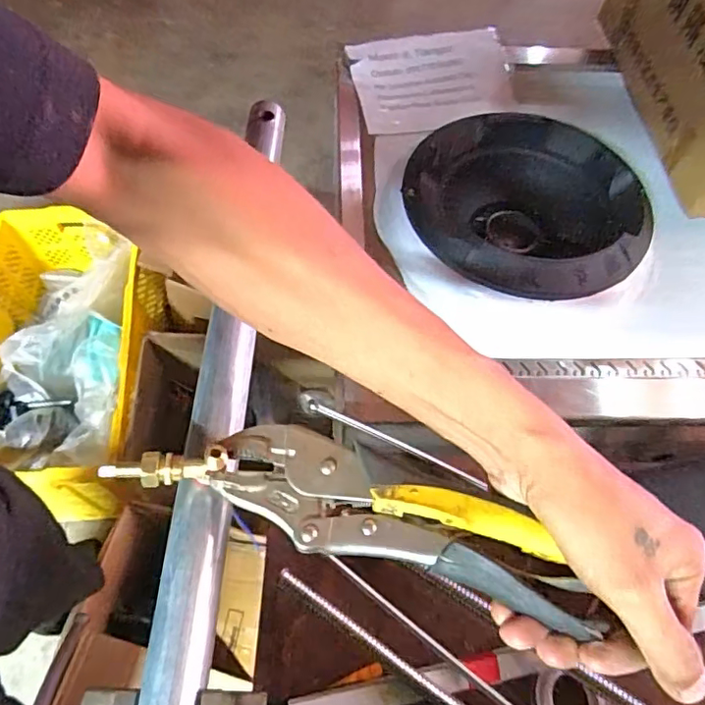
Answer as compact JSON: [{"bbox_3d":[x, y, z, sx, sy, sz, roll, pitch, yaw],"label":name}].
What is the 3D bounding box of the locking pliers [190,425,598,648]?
[{"bbox_3d":[0.021,0.086,0.282,0.190,0.014,0.052,20,61,10],"label":"locking pliers"}]

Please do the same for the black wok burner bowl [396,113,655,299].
[{"bbox_3d":[0.266,-0.223,0.888,0.349,0.116,0.355,1,60,-2],"label":"black wok burner bowl"}]

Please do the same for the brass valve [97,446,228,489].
[{"bbox_3d":[-0.098,0.060,0.289,0.064,0.023,0.016,-1,60,-4],"label":"brass valve"}]

